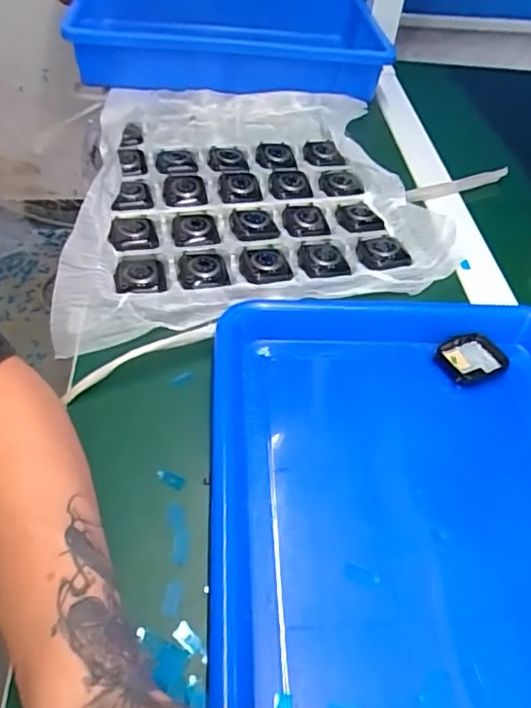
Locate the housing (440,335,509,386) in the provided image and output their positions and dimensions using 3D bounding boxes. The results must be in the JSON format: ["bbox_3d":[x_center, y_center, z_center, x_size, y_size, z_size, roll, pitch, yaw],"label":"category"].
[{"bbox_3d":[0.148,0.005,0.400,0.041,0.011,0.036,-15,51,-19],"label":"housing"}]

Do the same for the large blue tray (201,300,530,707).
[{"bbox_3d":[0.098,0.098,0.304,0.250,0.034,0.325,2,48,-5],"label":"large blue tray"}]

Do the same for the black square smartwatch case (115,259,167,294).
[{"bbox_3d":[-0.097,-0.057,0.438,0.040,0.014,0.045,-6,49,-12],"label":"black square smartwatch case"}]

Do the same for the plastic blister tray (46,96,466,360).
[{"bbox_3d":[-0.029,-0.172,0.529,0.316,0.026,0.374,-6,49,-12],"label":"plastic blister tray"}]

